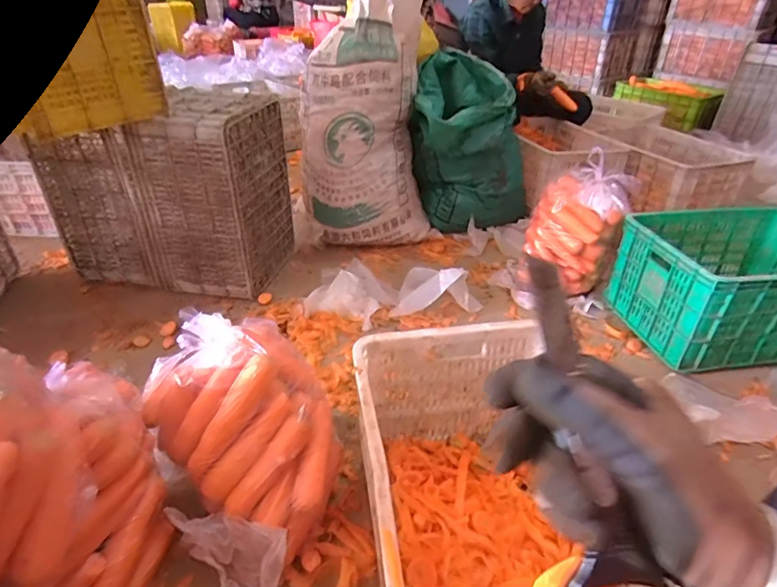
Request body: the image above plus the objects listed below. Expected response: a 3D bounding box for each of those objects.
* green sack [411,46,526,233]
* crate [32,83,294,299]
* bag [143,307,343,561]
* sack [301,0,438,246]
[{"bbox_3d":[0.284,-0.480,1.653,0.407,0.486,0.312,3,33,2],"label":"green sack"},{"bbox_3d":[-0.592,-0.299,1.398,0.534,0.464,0.314,8,33,11],"label":"crate"},{"bbox_3d":[-0.235,0.191,0.826,0.345,0.213,0.247,21,38,28],"label":"bag"},{"bbox_3d":[-0.065,-0.537,1.496,0.397,0.697,0.233,-3,33,-7],"label":"sack"}]

